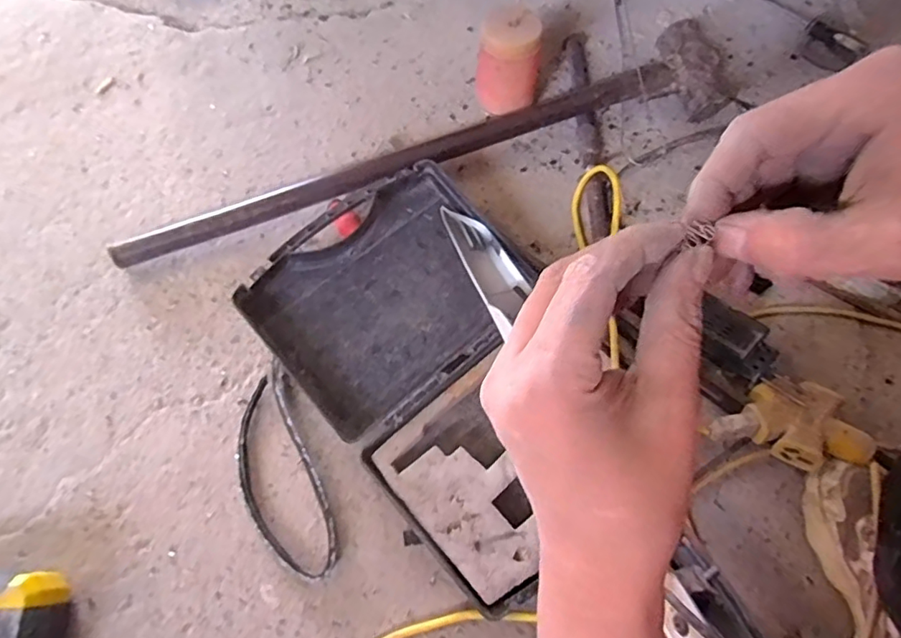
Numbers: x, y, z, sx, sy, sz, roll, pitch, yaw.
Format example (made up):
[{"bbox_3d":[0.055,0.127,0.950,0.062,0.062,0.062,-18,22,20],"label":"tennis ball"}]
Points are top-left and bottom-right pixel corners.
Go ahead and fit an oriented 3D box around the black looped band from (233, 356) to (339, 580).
[{"bbox_3d":[-0.192,0.164,0.606,0.087,0.015,0.237,-23,69,-9],"label":"black looped band"}]

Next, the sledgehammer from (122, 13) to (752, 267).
[{"bbox_3d":[0.003,-0.237,0.762,0.914,0.083,0.117,-17,68,-6],"label":"sledgehammer"}]

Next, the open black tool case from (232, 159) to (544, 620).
[{"bbox_3d":[-0.003,0.047,0.638,0.303,0.077,0.440,-36,72,-13],"label":"open black tool case"}]

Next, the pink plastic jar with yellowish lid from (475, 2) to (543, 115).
[{"bbox_3d":[0.080,-0.346,0.784,0.083,0.134,0.077,5,68,3],"label":"pink plastic jar with yellowish lid"}]

